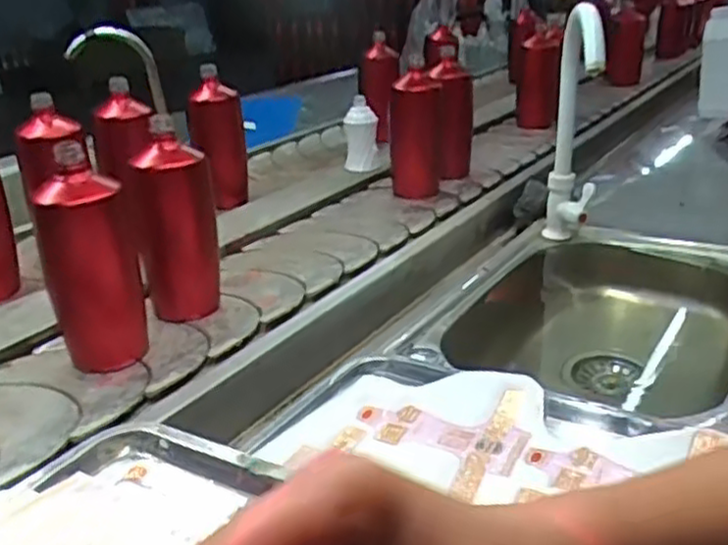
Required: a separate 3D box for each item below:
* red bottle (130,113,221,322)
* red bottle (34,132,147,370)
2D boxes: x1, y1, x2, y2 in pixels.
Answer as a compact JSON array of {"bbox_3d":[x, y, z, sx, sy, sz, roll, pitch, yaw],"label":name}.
[{"bbox_3d":[-0.197,-0.049,0.789,0.070,0.186,0.062,11,28,23],"label":"red bottle"},{"bbox_3d":[-0.251,-0.010,0.693,0.065,0.192,0.079,19,32,35],"label":"red bottle"}]

